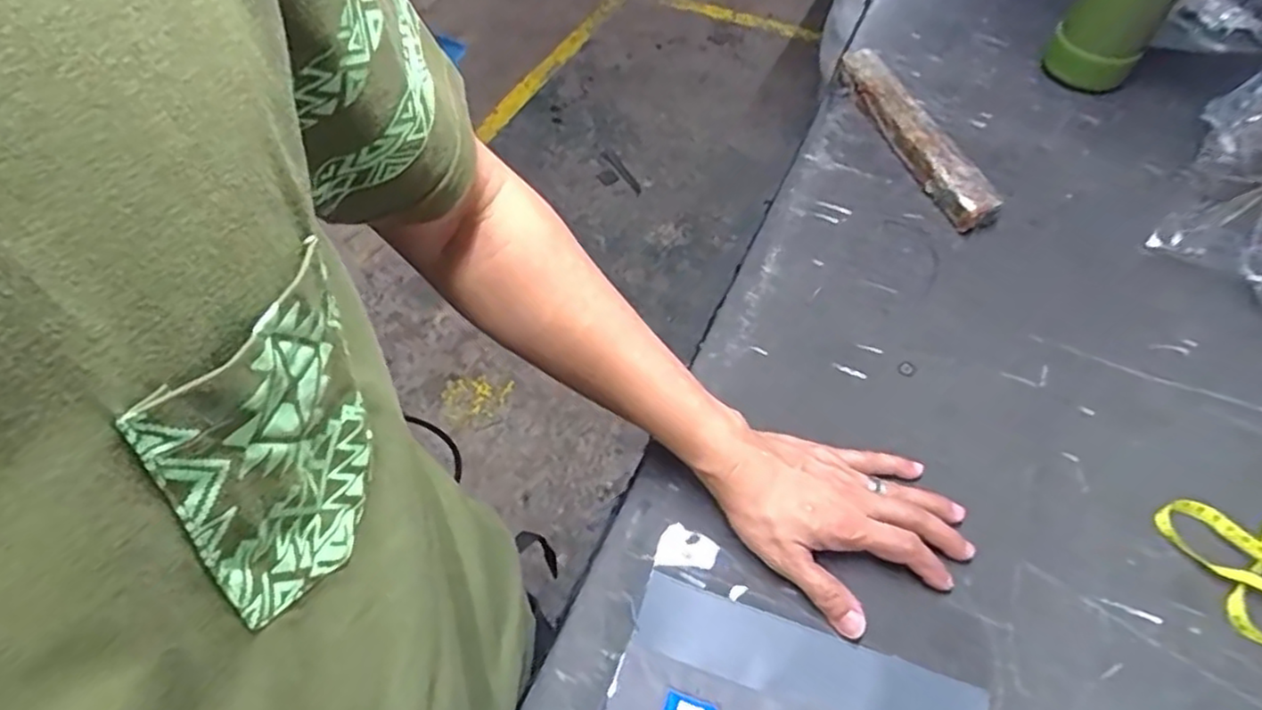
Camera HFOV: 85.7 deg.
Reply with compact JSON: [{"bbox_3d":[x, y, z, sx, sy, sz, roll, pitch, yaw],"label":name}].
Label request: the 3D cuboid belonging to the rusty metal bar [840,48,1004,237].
[{"bbox_3d":[0.295,-0.236,0.717,0.048,0.036,0.270,-13,57,-12],"label":"rusty metal bar"}]

